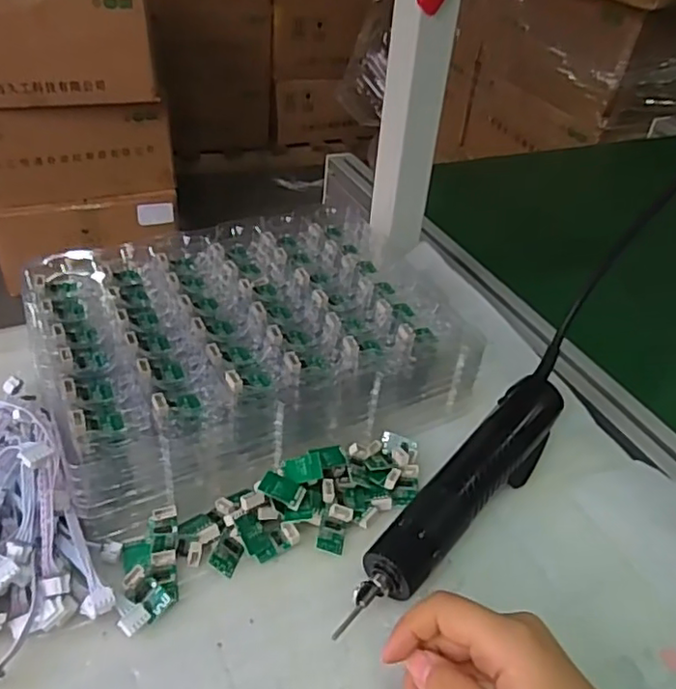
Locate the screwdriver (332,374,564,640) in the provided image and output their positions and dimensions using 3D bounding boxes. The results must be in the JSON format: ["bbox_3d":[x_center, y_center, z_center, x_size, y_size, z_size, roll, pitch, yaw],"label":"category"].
[{"bbox_3d":[0.083,0.089,0.385,0.042,0.033,0.223,30,45,28],"label":"screwdriver"}]

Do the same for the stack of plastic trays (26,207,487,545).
[{"bbox_3d":[-0.061,-0.004,0.458,0.281,0.066,0.217,-15,43,-22],"label":"stack of plastic trays"}]

